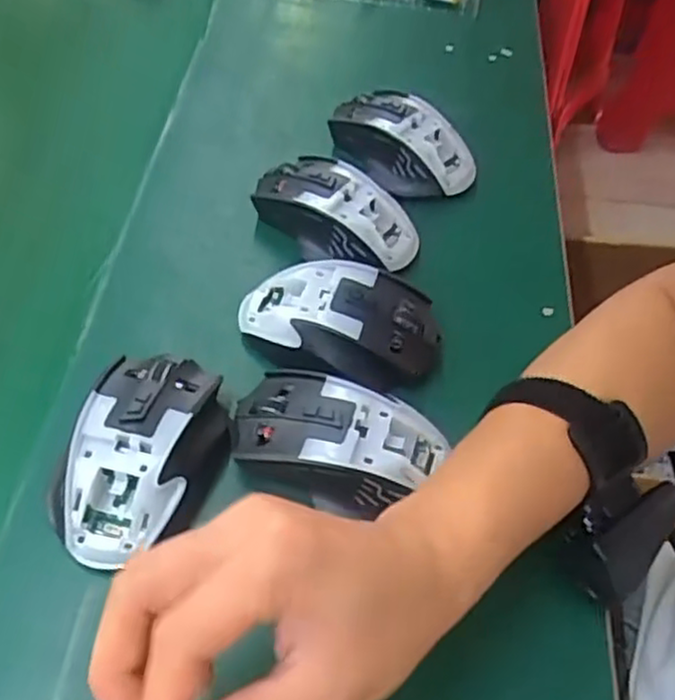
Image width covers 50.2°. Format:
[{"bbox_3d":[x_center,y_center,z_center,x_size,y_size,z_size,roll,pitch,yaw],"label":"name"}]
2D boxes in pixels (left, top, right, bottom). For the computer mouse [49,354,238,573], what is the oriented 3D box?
[{"bbox_3d":[-0.098,0.051,0.369,0.075,0.044,0.115,10,53,4],"label":"computer mouse"}]

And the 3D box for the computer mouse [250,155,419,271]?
[{"bbox_3d":[-0.002,-0.090,0.480,0.114,0.046,0.064,36,59,21],"label":"computer mouse"}]

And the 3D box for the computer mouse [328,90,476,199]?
[{"bbox_3d":[0.045,-0.149,0.527,0.113,0.047,0.067,38,60,22],"label":"computer mouse"}]

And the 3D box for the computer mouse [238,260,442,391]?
[{"bbox_3d":[0.000,-0.013,0.422,0.118,0.042,0.070,6,53,1],"label":"computer mouse"}]

